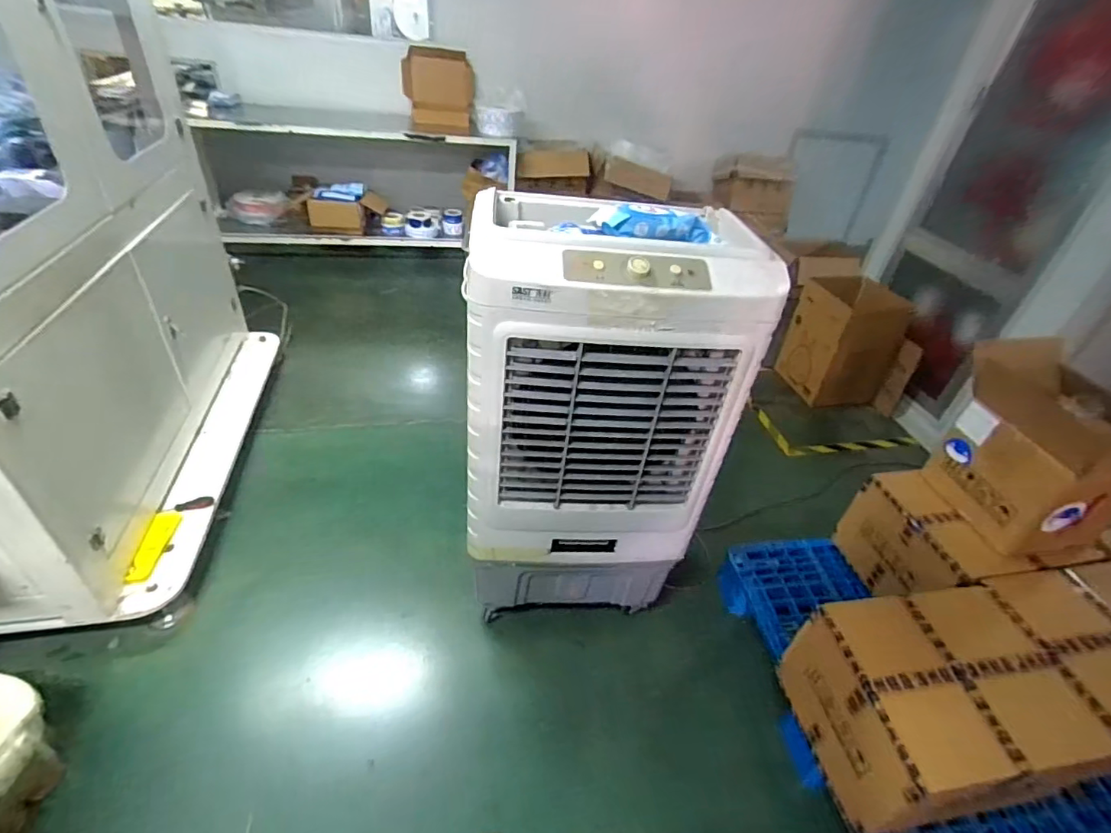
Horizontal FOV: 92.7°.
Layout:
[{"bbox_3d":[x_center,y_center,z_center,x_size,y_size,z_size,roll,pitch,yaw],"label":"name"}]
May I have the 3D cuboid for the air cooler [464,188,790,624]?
[{"bbox_3d":[0.091,0.025,1.302,0.565,1.018,0.359,6,38,-2],"label":"air cooler"}]

